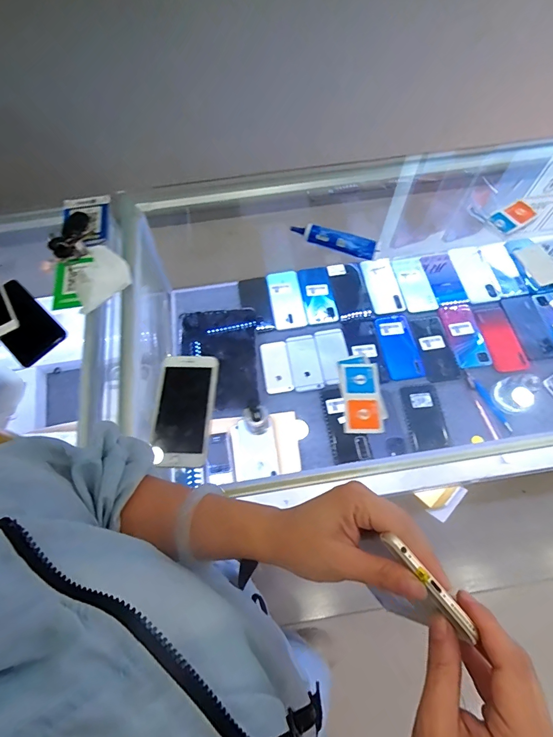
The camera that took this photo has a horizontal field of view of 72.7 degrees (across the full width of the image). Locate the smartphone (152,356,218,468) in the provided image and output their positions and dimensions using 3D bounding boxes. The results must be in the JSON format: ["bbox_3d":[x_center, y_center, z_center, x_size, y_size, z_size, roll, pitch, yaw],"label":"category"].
[{"bbox_3d":[-0.123,0.054,0.503,0.073,0.014,0.152,1,65,3],"label":"smartphone"}]

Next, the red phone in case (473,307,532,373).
[{"bbox_3d":[0.505,-0.068,0.844,0.072,0.007,0.161,-11,65,-3],"label":"red phone in case"}]

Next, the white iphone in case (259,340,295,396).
[{"bbox_3d":[0.000,-0.003,0.834,0.061,0.009,0.121,-9,65,-2],"label":"white iphone in case"}]

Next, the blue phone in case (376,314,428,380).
[{"bbox_3d":[0.276,-0.050,0.849,0.082,0.007,0.158,-9,65,-2],"label":"blue phone in case"}]

